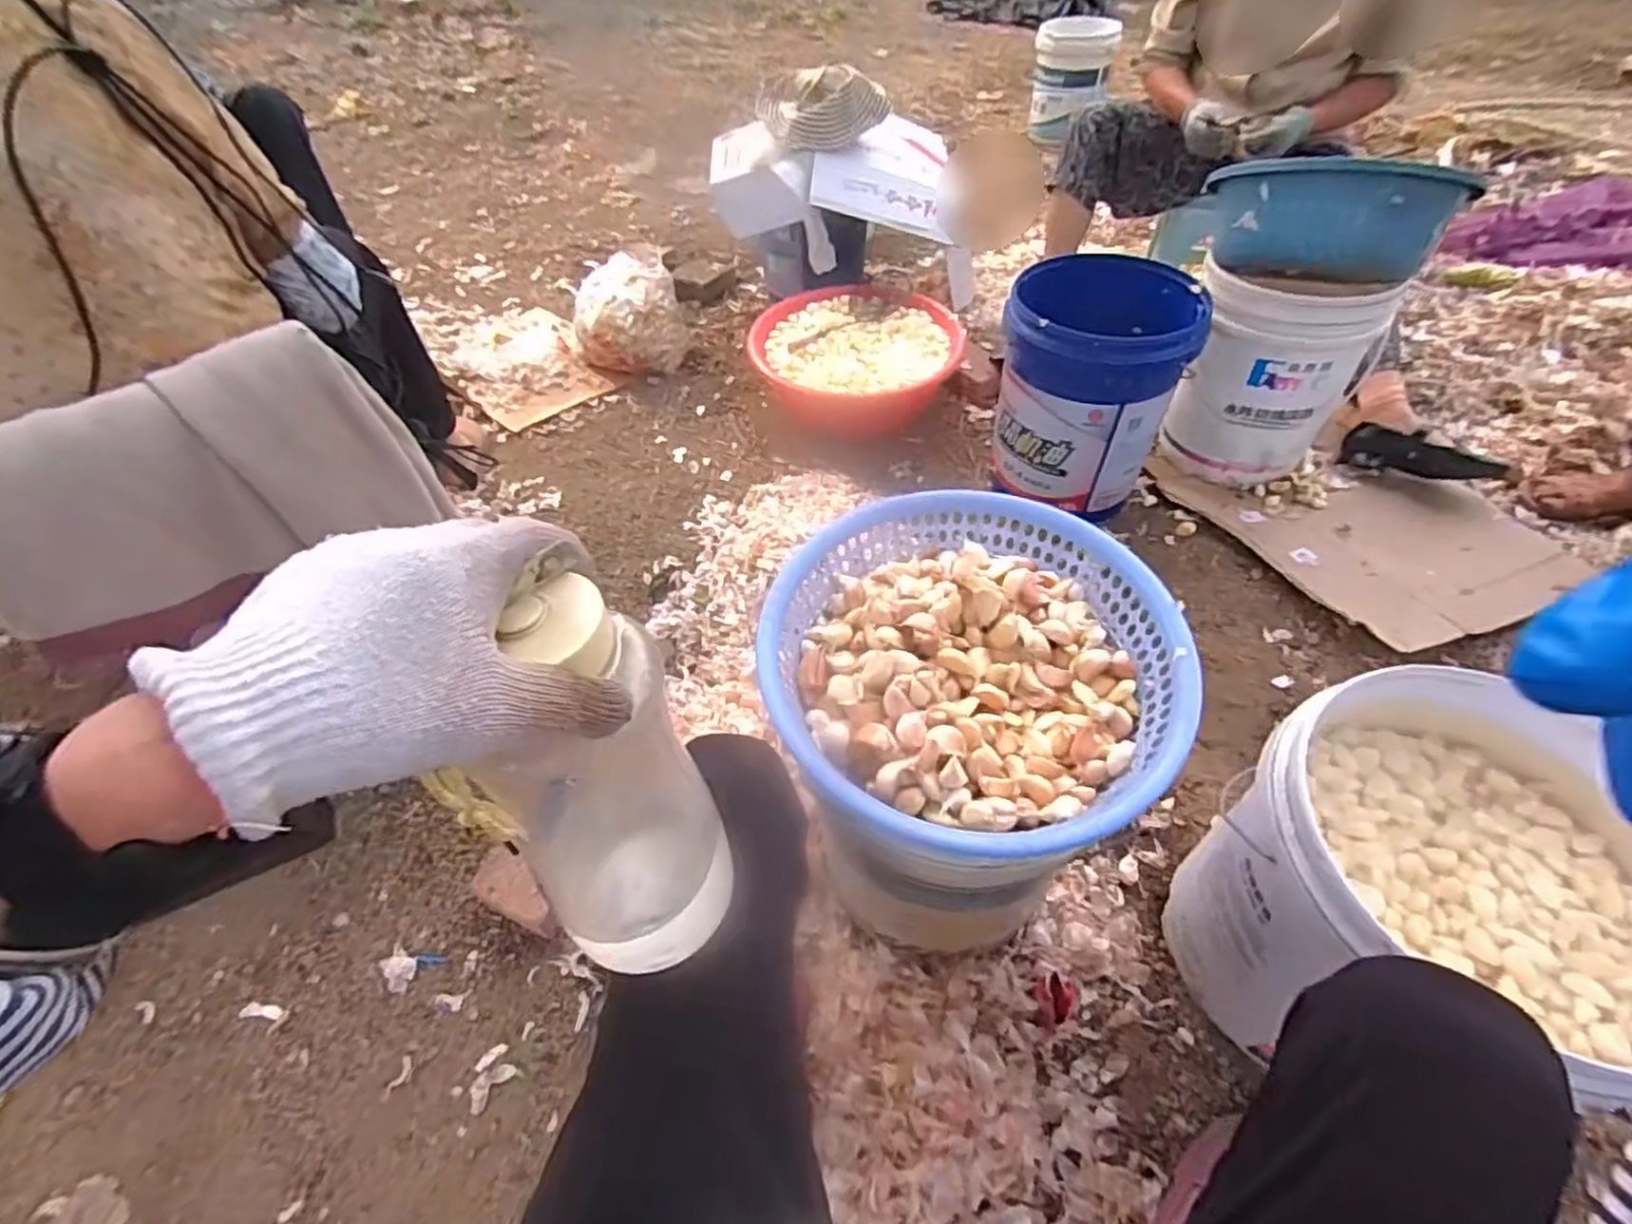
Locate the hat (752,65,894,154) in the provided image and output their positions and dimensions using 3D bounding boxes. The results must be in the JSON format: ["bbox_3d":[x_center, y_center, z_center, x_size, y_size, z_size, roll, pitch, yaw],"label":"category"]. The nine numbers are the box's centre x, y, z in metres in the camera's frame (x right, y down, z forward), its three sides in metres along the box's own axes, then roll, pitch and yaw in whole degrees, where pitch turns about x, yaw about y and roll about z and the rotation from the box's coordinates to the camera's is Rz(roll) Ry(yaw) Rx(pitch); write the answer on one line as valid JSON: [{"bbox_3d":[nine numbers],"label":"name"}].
[{"bbox_3d":[0.013,-1.131,1.558,0.289,0.113,0.236,-2,49,-1],"label":"hat"}]

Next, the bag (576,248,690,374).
[{"bbox_3d":[-0.432,-0.687,1.626,0.247,0.200,0.199,-17,50,-13],"label":"bag"}]

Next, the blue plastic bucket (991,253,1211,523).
[{"bbox_3d":[0.468,-0.387,1.225,0.279,0.338,0.280,-1,49,1],"label":"blue plastic bucket"}]

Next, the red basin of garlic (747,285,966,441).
[{"bbox_3d":[0.082,-0.552,1.553,0.450,0.146,0.420,14,50,13],"label":"red basin of garlic"}]

